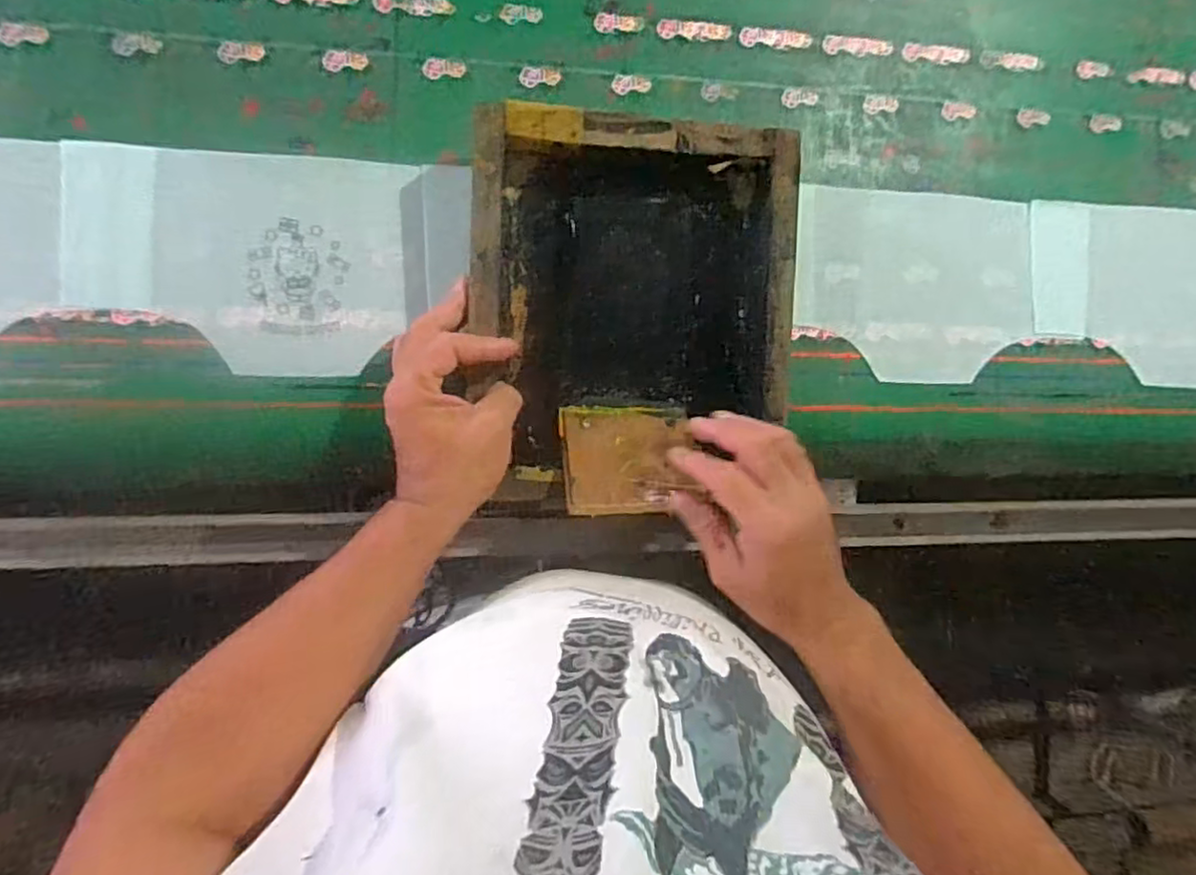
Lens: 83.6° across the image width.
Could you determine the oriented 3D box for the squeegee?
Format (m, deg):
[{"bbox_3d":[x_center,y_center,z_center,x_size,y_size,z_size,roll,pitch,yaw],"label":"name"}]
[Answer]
[{"bbox_3d":[0.023,0.016,0.499,0.096,0.010,0.097,1,49,-9],"label":"squeegee"}]

